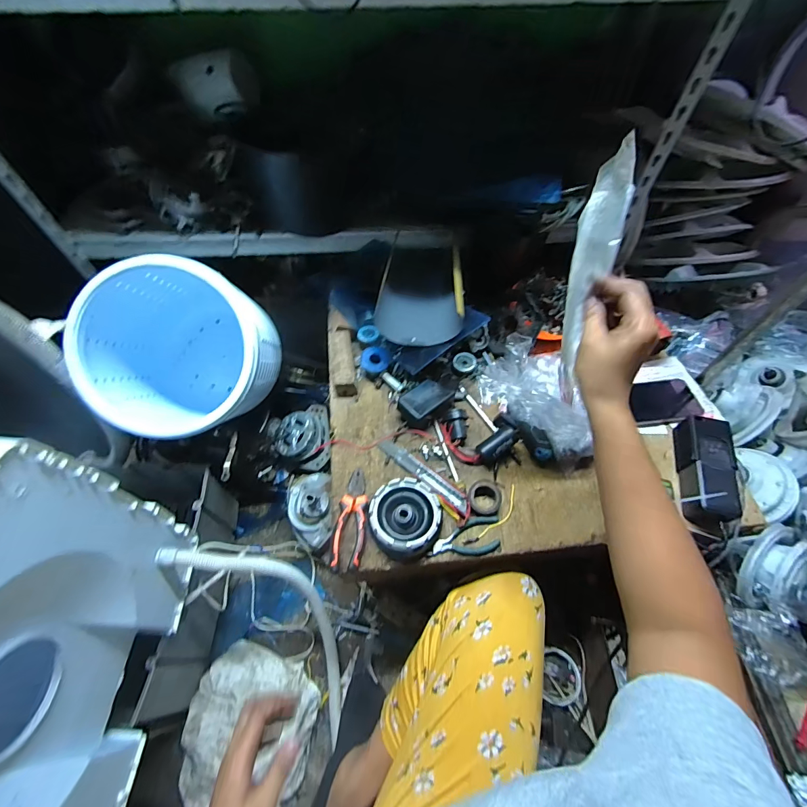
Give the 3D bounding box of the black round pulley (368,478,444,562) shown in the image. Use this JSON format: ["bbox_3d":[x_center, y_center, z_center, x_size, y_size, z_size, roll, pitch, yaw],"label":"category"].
[{"bbox_3d":[0.003,0.168,0.569,0.102,0.043,0.108,0,59,0],"label":"black round pulley"}]

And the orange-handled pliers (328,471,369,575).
[{"bbox_3d":[-0.076,0.172,0.583,0.041,0.021,0.148,6,59,4],"label":"orange-handled pliers"}]

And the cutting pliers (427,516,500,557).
[{"bbox_3d":[0.089,0.196,0.567,0.107,0.012,0.051,-8,59,-4],"label":"cutting pliers"}]

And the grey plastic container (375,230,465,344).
[{"bbox_3d":[0.028,-0.190,0.685,0.145,0.077,0.179,-1,59,0],"label":"grey plastic container"}]

